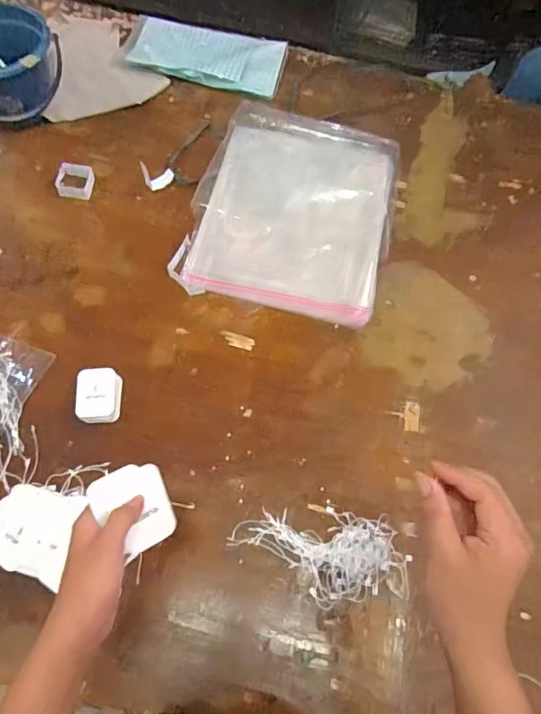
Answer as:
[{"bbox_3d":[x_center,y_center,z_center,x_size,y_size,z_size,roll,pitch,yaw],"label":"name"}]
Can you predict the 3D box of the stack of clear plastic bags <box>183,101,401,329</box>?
[{"bbox_3d":[0.047,-0.266,0.851,0.327,0.047,0.404,15,64,3],"label":"stack of clear plastic bags"}]

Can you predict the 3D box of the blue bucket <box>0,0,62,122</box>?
[{"bbox_3d":[-0.483,-0.521,0.868,0.198,0.118,0.198,2,64,-3],"label":"blue bucket"}]

